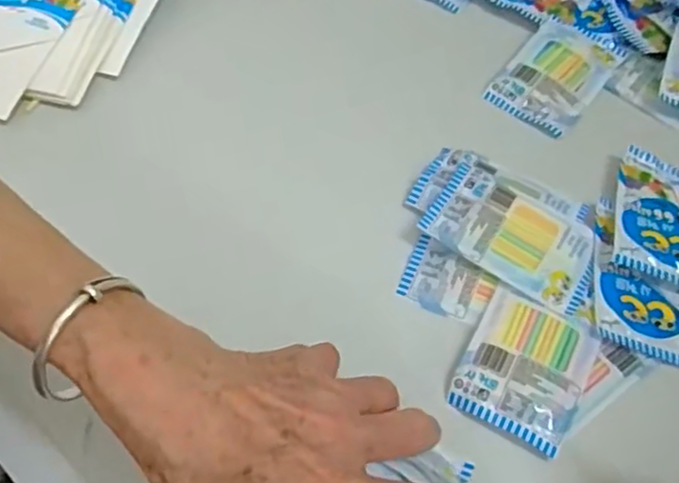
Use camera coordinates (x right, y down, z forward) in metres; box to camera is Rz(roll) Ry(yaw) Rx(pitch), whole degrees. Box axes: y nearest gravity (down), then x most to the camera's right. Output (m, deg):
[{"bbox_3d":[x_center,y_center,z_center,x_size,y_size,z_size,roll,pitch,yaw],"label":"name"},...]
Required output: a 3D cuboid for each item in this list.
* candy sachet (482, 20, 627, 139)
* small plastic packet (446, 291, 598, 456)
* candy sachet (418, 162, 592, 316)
[{"bbox_3d":[0.163,-0.127,0.498,0.066,0.012,0.104,35,65,14],"label":"candy sachet"},{"bbox_3d":[0.103,0.069,0.369,0.065,0.007,0.078,28,63,11],"label":"small plastic packet"},{"bbox_3d":[0.107,-0.007,0.408,0.104,0.007,0.068,32,64,13],"label":"candy sachet"}]

